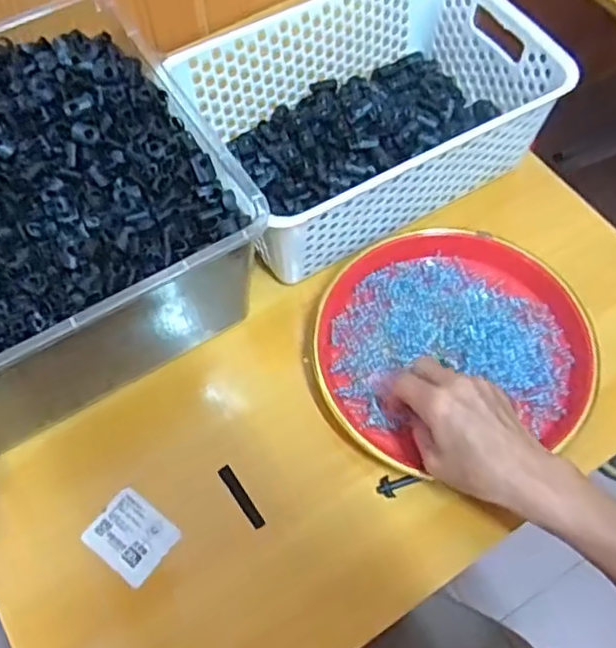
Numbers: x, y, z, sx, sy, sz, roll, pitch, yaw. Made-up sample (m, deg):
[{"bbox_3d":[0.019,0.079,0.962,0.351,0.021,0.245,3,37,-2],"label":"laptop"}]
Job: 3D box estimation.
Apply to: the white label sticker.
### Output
[{"bbox_3d":[-0.130,0.155,0.489,0.058,0.005,0.050,35,68,17],"label":"white label sticker"}]

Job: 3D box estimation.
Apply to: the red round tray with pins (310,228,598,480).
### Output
[{"bbox_3d":[0.114,0.010,0.558,0.218,0.045,0.209,0,63,0],"label":"red round tray with pins"}]

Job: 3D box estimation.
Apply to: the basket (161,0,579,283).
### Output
[{"bbox_3d":[0.057,-0.193,0.596,0.277,0.097,0.198,-28,66,-13],"label":"basket"}]

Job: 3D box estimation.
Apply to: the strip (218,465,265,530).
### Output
[{"bbox_3d":[-0.050,0.131,0.501,0.010,0.008,0.052,-32,67,-15],"label":"strip"}]

